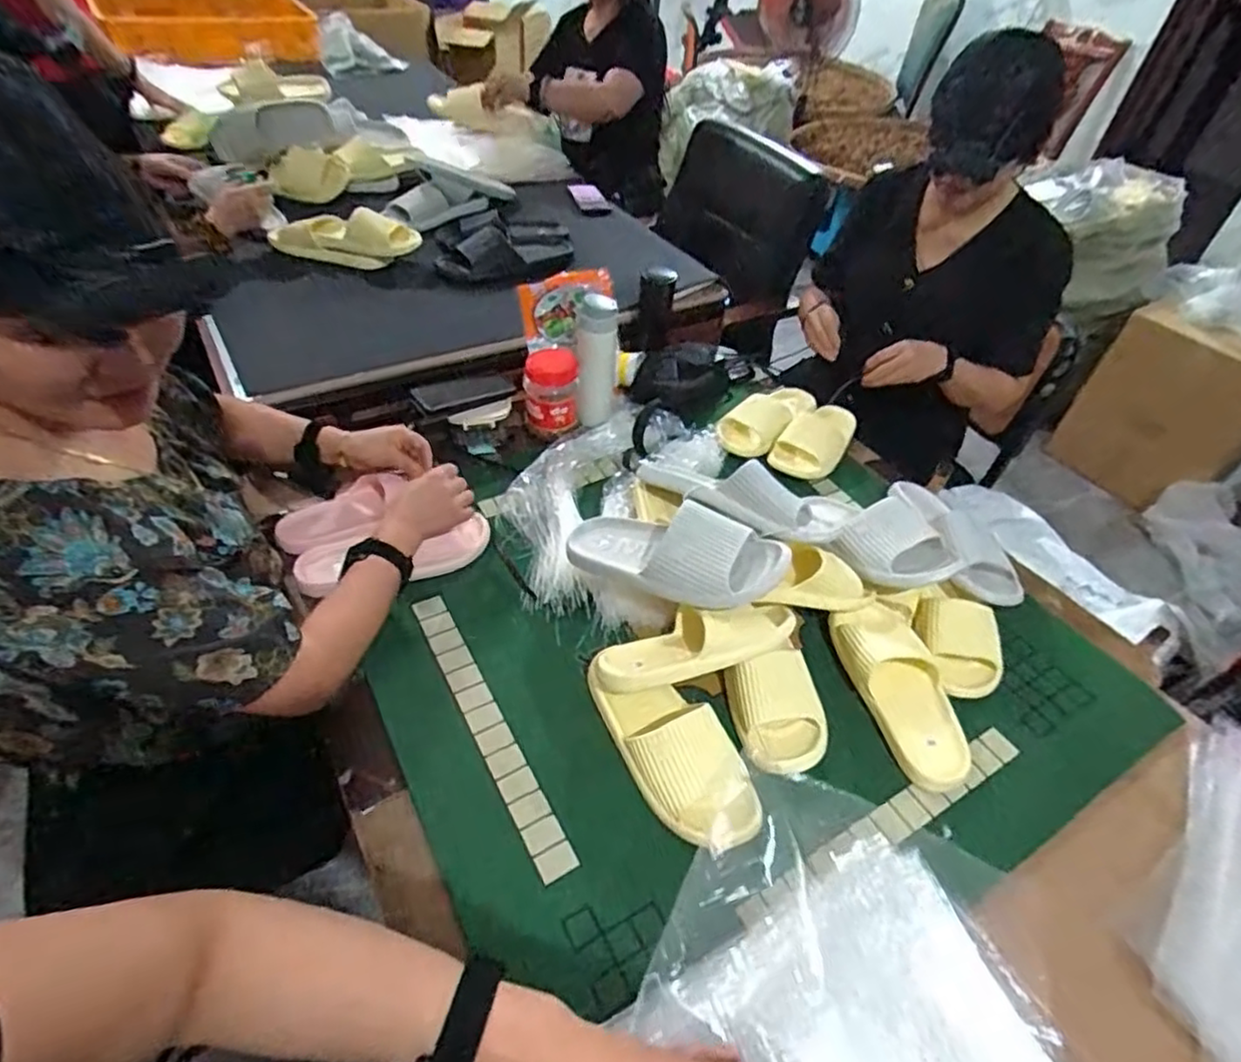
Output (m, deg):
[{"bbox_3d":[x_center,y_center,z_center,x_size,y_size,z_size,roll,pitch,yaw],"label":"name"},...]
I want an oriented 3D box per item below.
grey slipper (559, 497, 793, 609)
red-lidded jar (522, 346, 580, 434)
[{"bbox_3d":[0.072,0.033,0.859,0.281,0.080,0.123,9,76,25],"label":"grey slipper"},{"bbox_3d":[-0.117,-0.241,1.150,0.090,0.104,0.096,2,46,-4],"label":"red-lidded jar"}]

